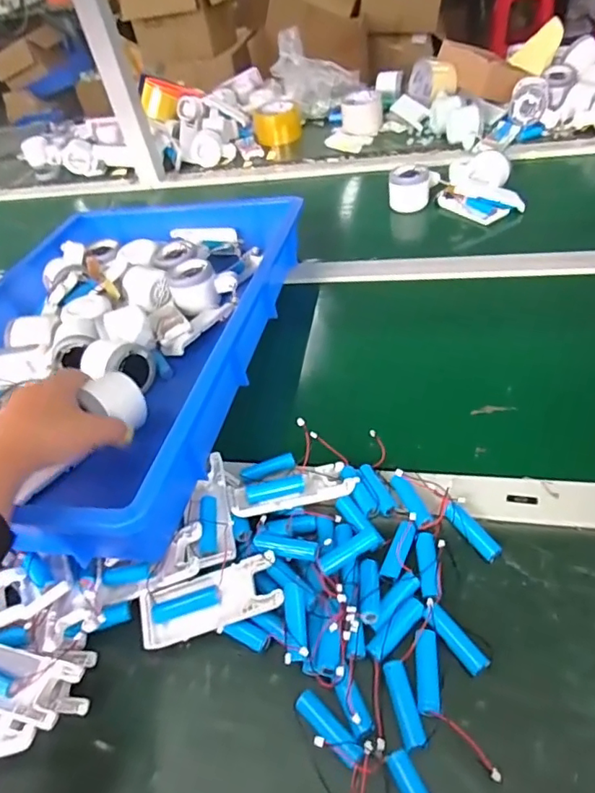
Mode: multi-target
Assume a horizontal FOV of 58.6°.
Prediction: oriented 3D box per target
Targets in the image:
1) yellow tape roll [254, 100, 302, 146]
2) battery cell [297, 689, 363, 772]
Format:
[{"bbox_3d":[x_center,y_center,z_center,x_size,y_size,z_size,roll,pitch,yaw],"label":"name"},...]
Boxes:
[{"bbox_3d":[-0.040,-0.566,1.096,0.098,0.061,0.119,-8,45,5],"label":"yellow tape roll"},{"bbox_3d":[0.019,0.208,0.334,0.017,0.011,0.051,-39,50,-24],"label":"battery cell"}]

